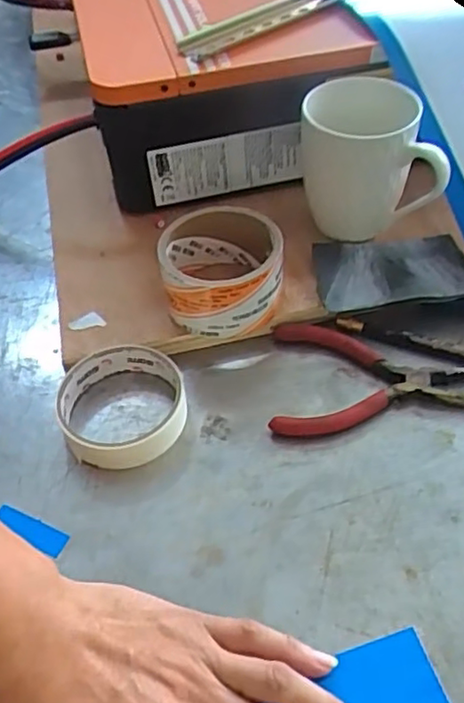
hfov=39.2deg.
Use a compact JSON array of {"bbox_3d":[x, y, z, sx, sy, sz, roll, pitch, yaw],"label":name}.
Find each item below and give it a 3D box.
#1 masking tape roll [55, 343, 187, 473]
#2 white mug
[{"bbox_3d":[-0.072,0.036,0.433,0.083,0.027,0.082,-2,49,3],"label":"masking tape roll"},{"bbox_3d":[0.101,-0.139,0.486,0.097,0.103,0.073,2,49,6],"label":"white mug"}]

